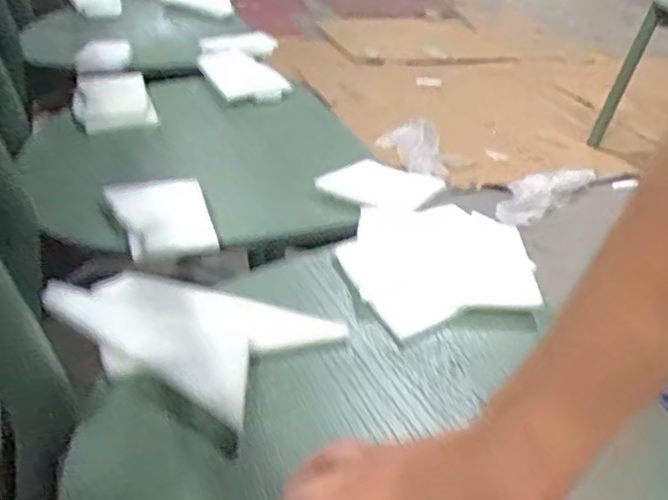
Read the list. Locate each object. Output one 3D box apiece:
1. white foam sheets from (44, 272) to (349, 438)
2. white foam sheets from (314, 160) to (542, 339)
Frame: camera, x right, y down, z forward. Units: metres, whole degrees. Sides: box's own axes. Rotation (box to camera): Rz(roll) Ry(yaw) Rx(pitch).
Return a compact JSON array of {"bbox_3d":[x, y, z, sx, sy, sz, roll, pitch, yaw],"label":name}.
[{"bbox_3d":[-0.115,0.056,0.501,0.199,0.028,0.125,20,35,20],"label":"white foam sheets"},{"bbox_3d":[0.084,-0.016,0.618,0.163,0.034,0.238,-4,34,-15],"label":"white foam sheets"}]

